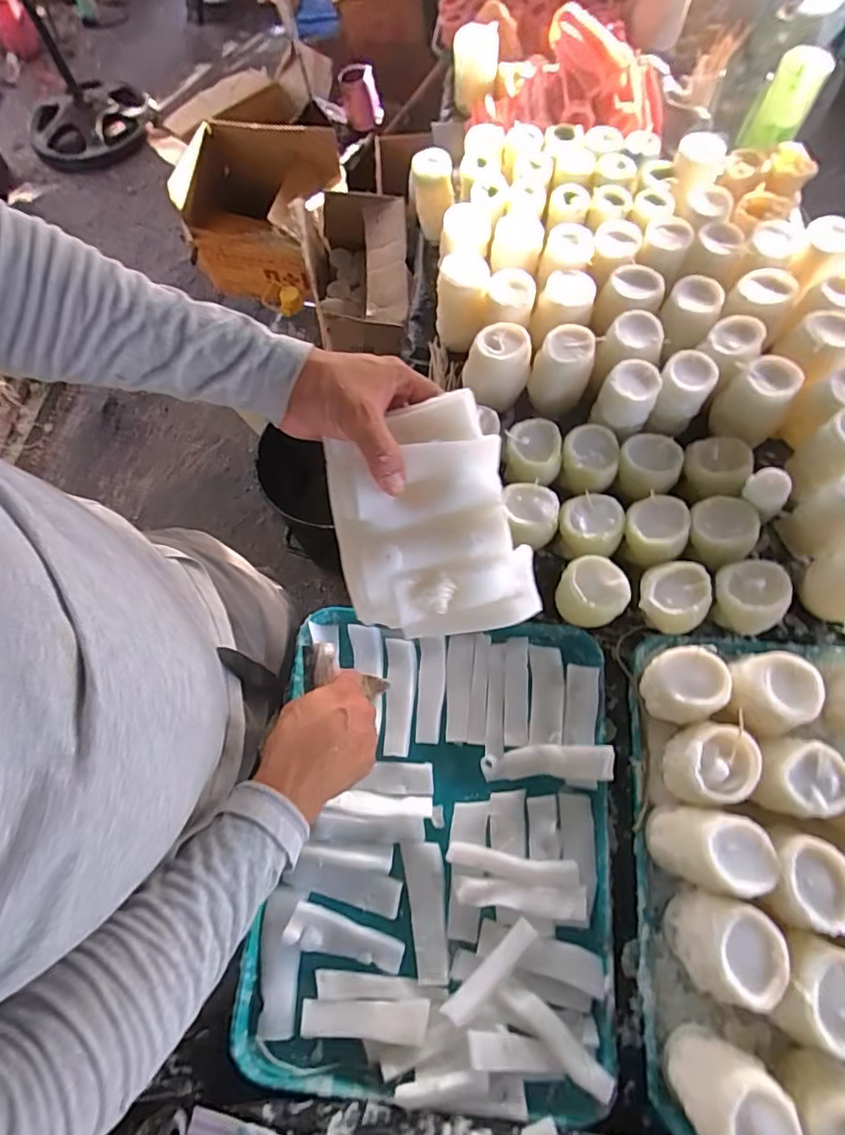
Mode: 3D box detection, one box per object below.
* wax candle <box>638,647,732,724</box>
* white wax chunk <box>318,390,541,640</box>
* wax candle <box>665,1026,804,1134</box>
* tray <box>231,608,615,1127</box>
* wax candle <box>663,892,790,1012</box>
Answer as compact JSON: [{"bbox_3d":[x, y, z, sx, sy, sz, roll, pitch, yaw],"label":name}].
[{"bbox_3d":[0.260,0.119,0.550,0.062,0.073,0.072,4,70,4],"label":"wax candle"},{"bbox_3d":[0.003,-0.032,0.405,0.129,0.025,0.167,-14,92,7],"label":"white wax chunk"},{"bbox_3d":[0.245,0.421,0.438,0.069,0.094,0.065,-1,69,2],"label":"wax candle"},{"bbox_3d":[0.015,0.263,0.557,0.340,0.033,0.435,4,70,4],"label":"tray"},{"bbox_3d":[0.258,0.328,0.479,0.062,0.098,0.078,27,73,12],"label":"wax candle"}]

